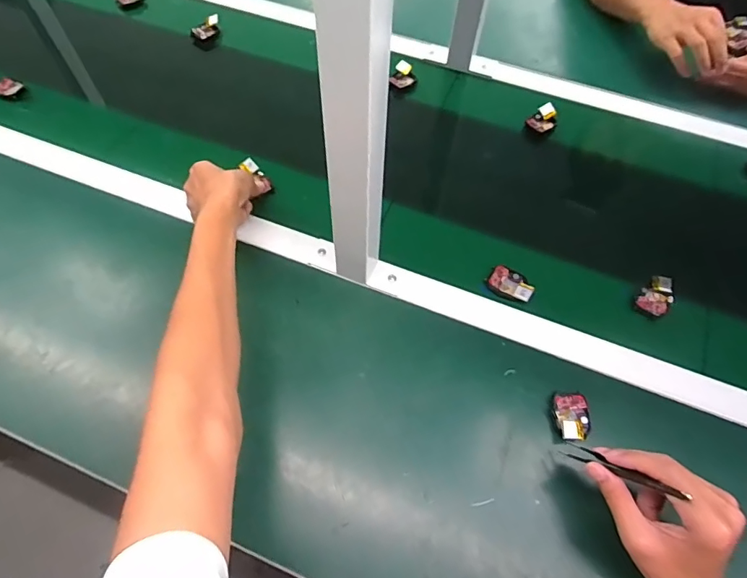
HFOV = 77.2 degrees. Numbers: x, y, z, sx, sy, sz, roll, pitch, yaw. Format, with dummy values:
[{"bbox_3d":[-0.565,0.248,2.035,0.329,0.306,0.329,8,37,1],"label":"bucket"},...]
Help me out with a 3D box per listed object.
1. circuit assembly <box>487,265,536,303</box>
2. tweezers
[{"bbox_3d":[0.169,-0.008,0.568,0.054,0.015,0.037,33,64,16],"label":"circuit assembly"},{"bbox_3d":[0.210,0.156,0.408,0.018,0.117,0.013,-36,108,-21],"label":"tweezers"}]

